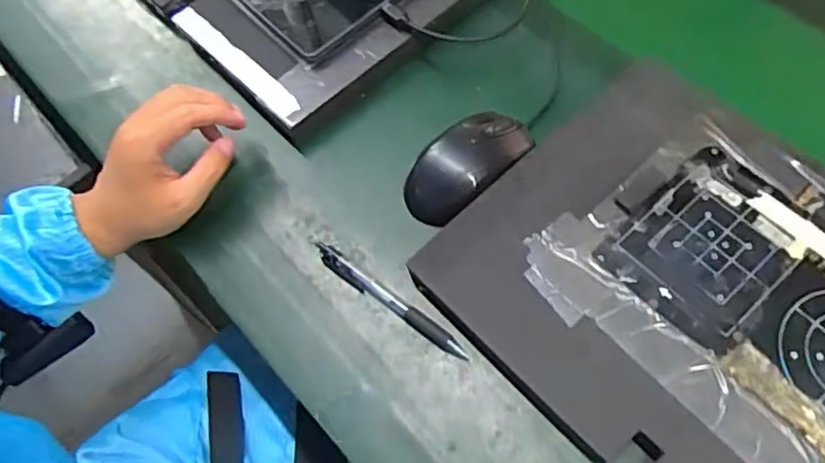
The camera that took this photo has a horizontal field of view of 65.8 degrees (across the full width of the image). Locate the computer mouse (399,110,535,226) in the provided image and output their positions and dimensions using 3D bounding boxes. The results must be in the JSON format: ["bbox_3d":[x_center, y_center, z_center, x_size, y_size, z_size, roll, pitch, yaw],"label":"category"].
[{"bbox_3d":[0.044,-0.048,0.510,0.104,0.048,0.062,-41,66,-15],"label":"computer mouse"}]

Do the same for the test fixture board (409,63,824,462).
[{"bbox_3d":[0.219,0.071,0.418,0.254,0.042,0.383,-38,66,-15],"label":"test fixture board"}]

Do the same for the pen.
[{"bbox_3d":[-0.019,0.050,0.466,0.138,0.007,0.013,35,71,21],"label":"pen"}]

